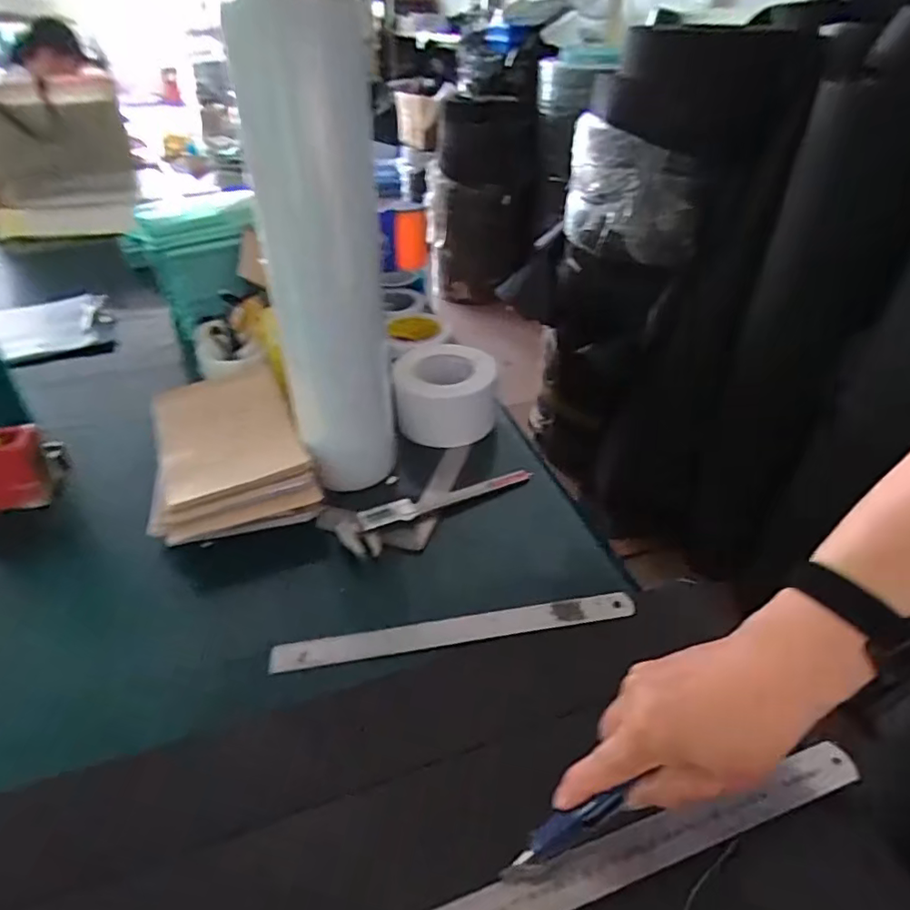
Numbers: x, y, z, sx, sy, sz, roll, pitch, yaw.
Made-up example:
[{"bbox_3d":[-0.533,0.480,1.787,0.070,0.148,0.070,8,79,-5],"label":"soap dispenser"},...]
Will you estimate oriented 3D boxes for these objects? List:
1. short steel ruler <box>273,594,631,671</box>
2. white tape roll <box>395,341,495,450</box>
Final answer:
[{"bbox_3d":[0.004,0.160,0.514,0.327,0.006,0.027,-7,44,-8],"label":"short steel ruler"},{"bbox_3d":[-0.013,-0.085,0.755,0.128,0.082,0.124,-1,38,-2],"label":"white tape roll"}]

